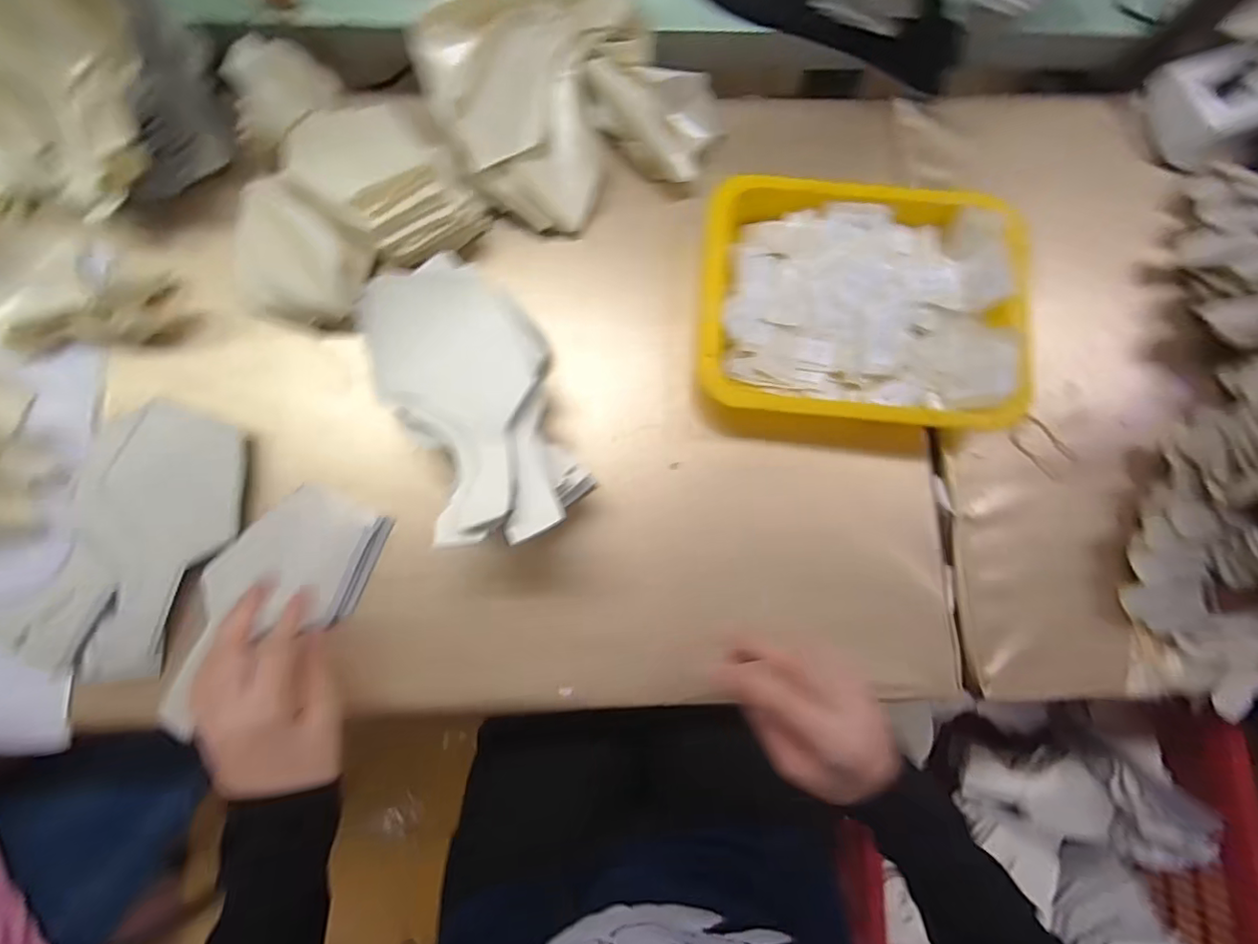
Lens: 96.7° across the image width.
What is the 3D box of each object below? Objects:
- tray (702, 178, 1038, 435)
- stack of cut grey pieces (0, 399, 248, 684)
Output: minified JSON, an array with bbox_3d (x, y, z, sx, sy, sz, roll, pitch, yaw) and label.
[{"bbox_3d":[0.184,-0.135,0.455,0.251,0.044,0.195,4,80,-2],"label":"tray"},{"bbox_3d":[-0.366,0.048,0.413,0.120,0.015,0.197,21,80,2],"label":"stack of cut grey pieces"}]

